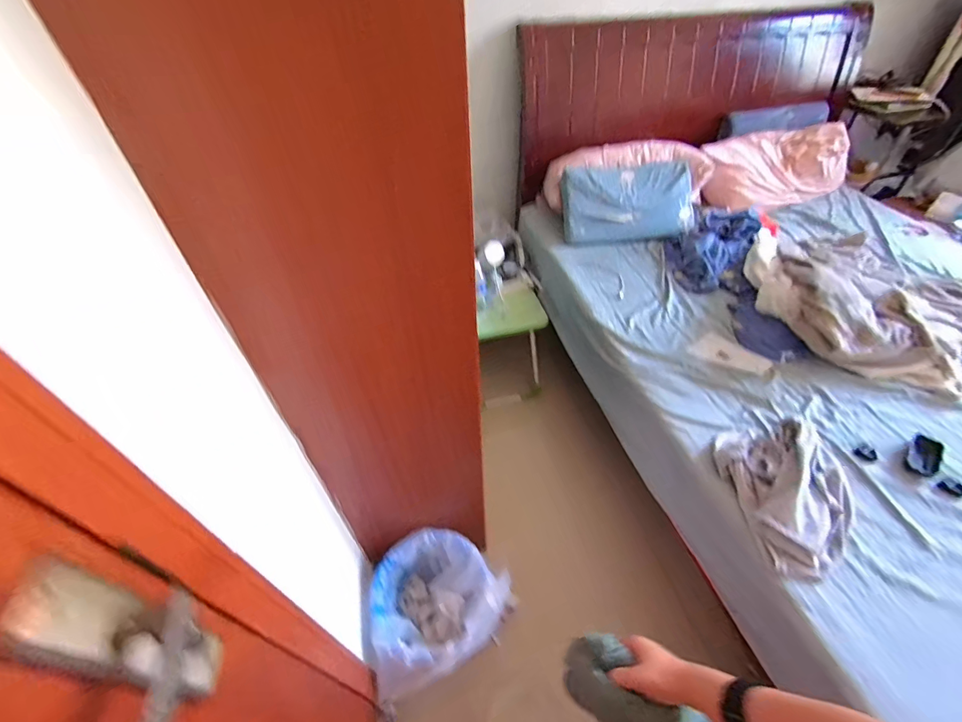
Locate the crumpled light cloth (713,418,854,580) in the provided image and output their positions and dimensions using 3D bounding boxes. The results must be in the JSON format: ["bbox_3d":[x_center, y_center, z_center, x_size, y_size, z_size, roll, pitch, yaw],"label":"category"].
[{"bbox_3d":[0.631,0.258,0.816,0.242,0.077,0.290,-3,45,-2],"label":"crumpled light cloth"}]

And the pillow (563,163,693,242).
[{"bbox_3d":[0.589,-0.620,1.608,0.533,0.080,0.314,-6,83,-6],"label":"pillow"}]

